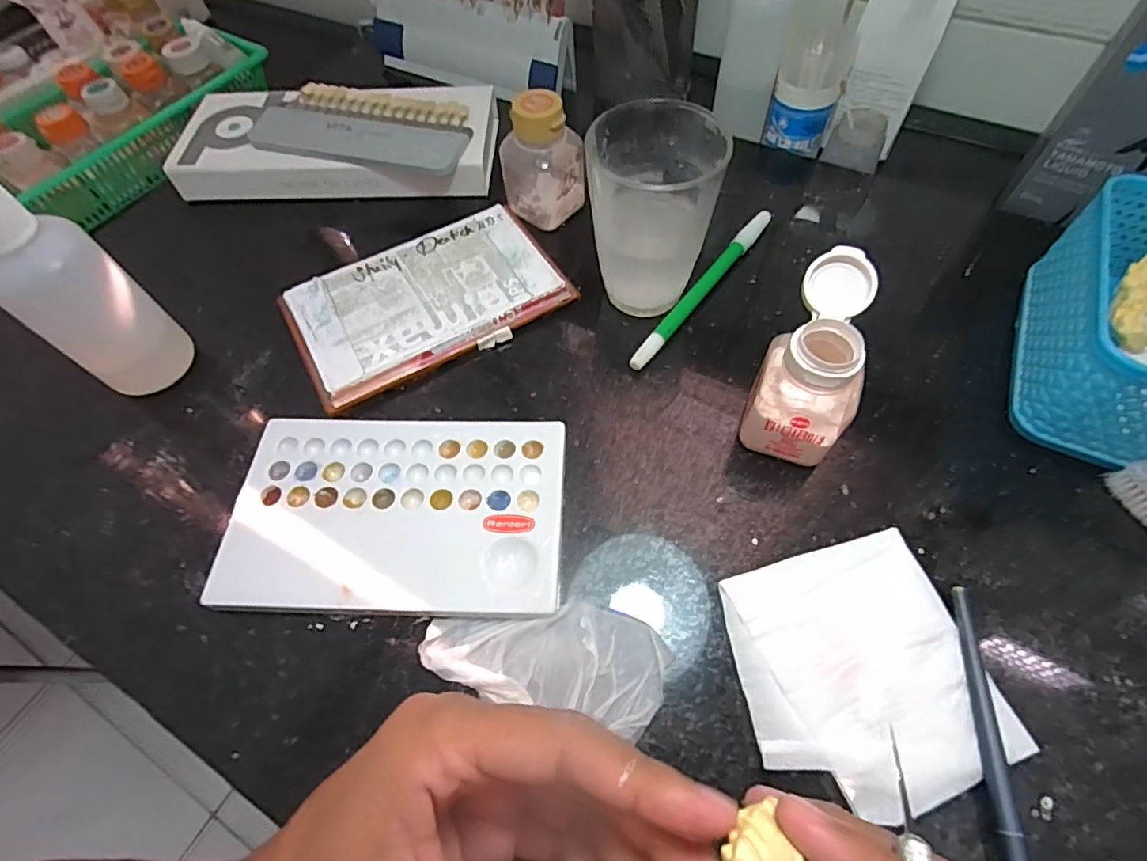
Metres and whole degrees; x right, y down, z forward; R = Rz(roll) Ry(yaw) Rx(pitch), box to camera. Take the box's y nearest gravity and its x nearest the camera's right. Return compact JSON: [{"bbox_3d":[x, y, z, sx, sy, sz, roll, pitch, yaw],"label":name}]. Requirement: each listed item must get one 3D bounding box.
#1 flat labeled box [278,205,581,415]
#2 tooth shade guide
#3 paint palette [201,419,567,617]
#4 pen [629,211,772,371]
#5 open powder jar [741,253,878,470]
[{"bbox_3d":[-0.085,-0.078,0.323,0.152,0.015,0.090,-28,63,-12],"label":"flat labeled box"},{"bbox_3d":[-0.163,-0.202,0.382,0.212,0.026,0.094,5,61,6],"label":"tooth shade guide"},{"bbox_3d":[-0.081,0.038,0.259,0.152,0.013,0.094,0,61,3],"label":"paint palette"},{"bbox_3d":[0.078,-0.085,0.325,0.009,0.009,0.144,33,67,20],"label":"pen"},{"bbox_3d":[0.110,-0.029,0.253,0.043,0.075,0.065,20,64,14],"label":"open powder jar"}]

